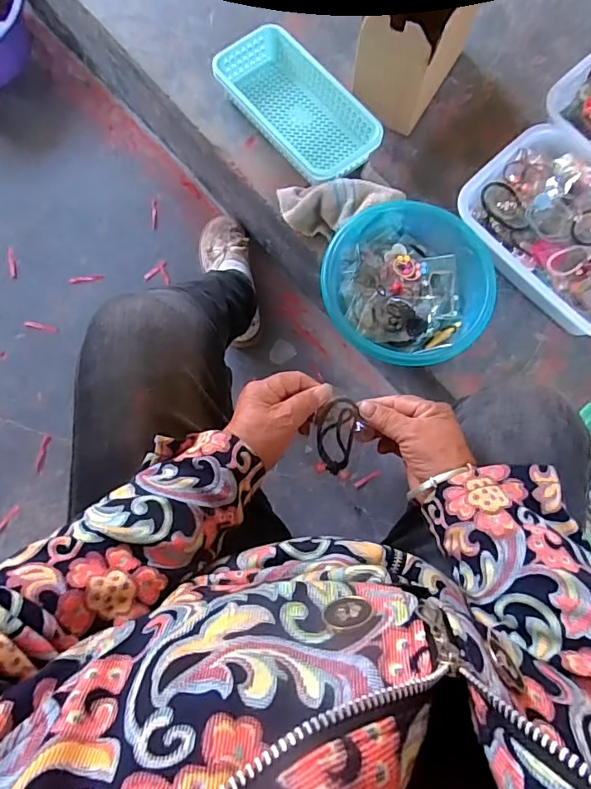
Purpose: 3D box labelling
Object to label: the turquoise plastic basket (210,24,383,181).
[{"bbox_3d":[0.002,-0.438,0.753,0.127,0.058,0.266,-40,84,-10],"label":"turquoise plastic basket"}]

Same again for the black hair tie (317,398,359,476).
[{"bbox_3d":[0.037,0.039,0.454,0.034,0.006,0.071,6,98,-7],"label":"black hair tie"}]

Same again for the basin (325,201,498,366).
[{"bbox_3d":[0.148,-0.149,0.675,0.218,0.082,0.211,1,79,-3],"label":"basin"}]

